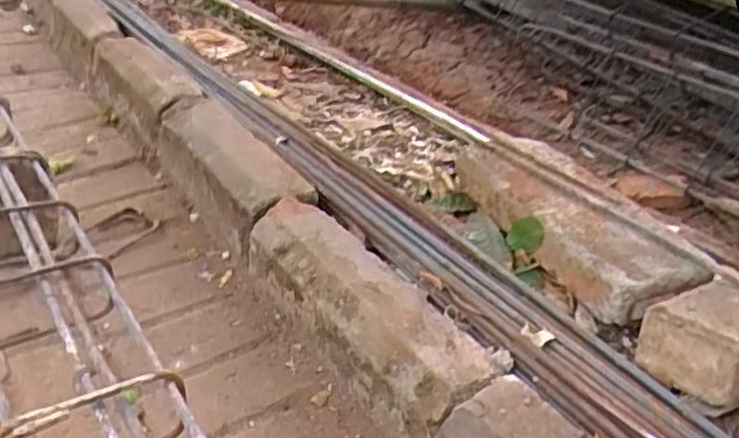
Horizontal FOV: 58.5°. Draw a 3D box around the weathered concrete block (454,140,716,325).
[{"bbox_3d":[0.278,-0.007,0.936,0.150,0.075,0.395,-11,34,-26],"label":"weathered concrete block"}]

